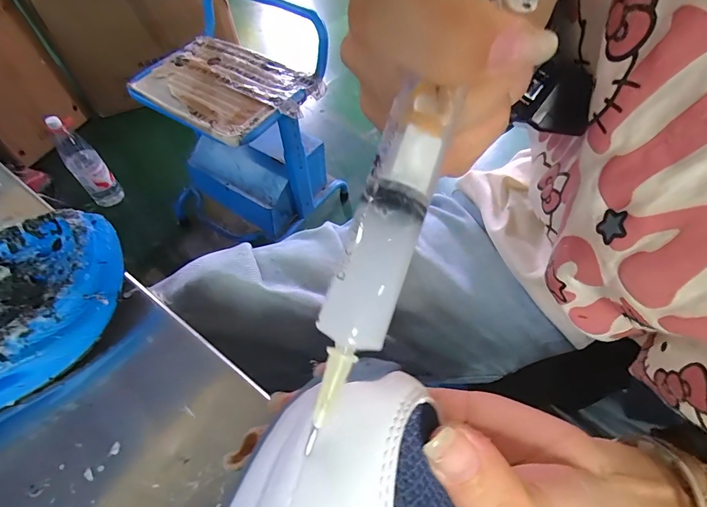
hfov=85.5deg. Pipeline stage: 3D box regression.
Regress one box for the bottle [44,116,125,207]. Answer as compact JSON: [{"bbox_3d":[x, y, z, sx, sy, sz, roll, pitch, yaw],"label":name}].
[{"bbox_3d":[-0.837,-0.281,1.191,0.094,0.320,0.101,-37,64,-21],"label":"bottle"}]

